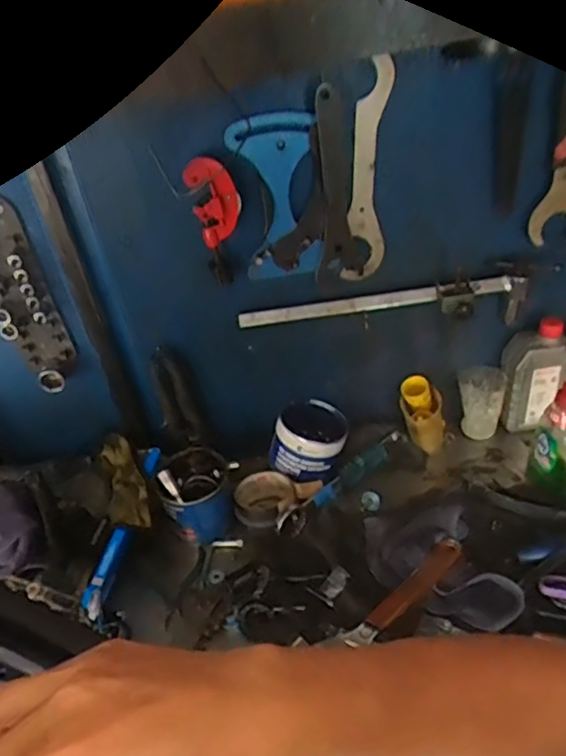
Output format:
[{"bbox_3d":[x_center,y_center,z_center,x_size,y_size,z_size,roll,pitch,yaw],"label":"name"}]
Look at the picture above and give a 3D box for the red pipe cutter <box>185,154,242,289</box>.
[{"bbox_3d":[-0.079,-0.188,0.723,0.053,0.150,0.030,-2,36,12],"label":"red pipe cutter"}]

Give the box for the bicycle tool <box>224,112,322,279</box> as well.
[{"bbox_3d":[-0.008,-0.215,0.731,0.098,0.189,0.026,-8,37,-5],"label":"bicycle tool"}]

